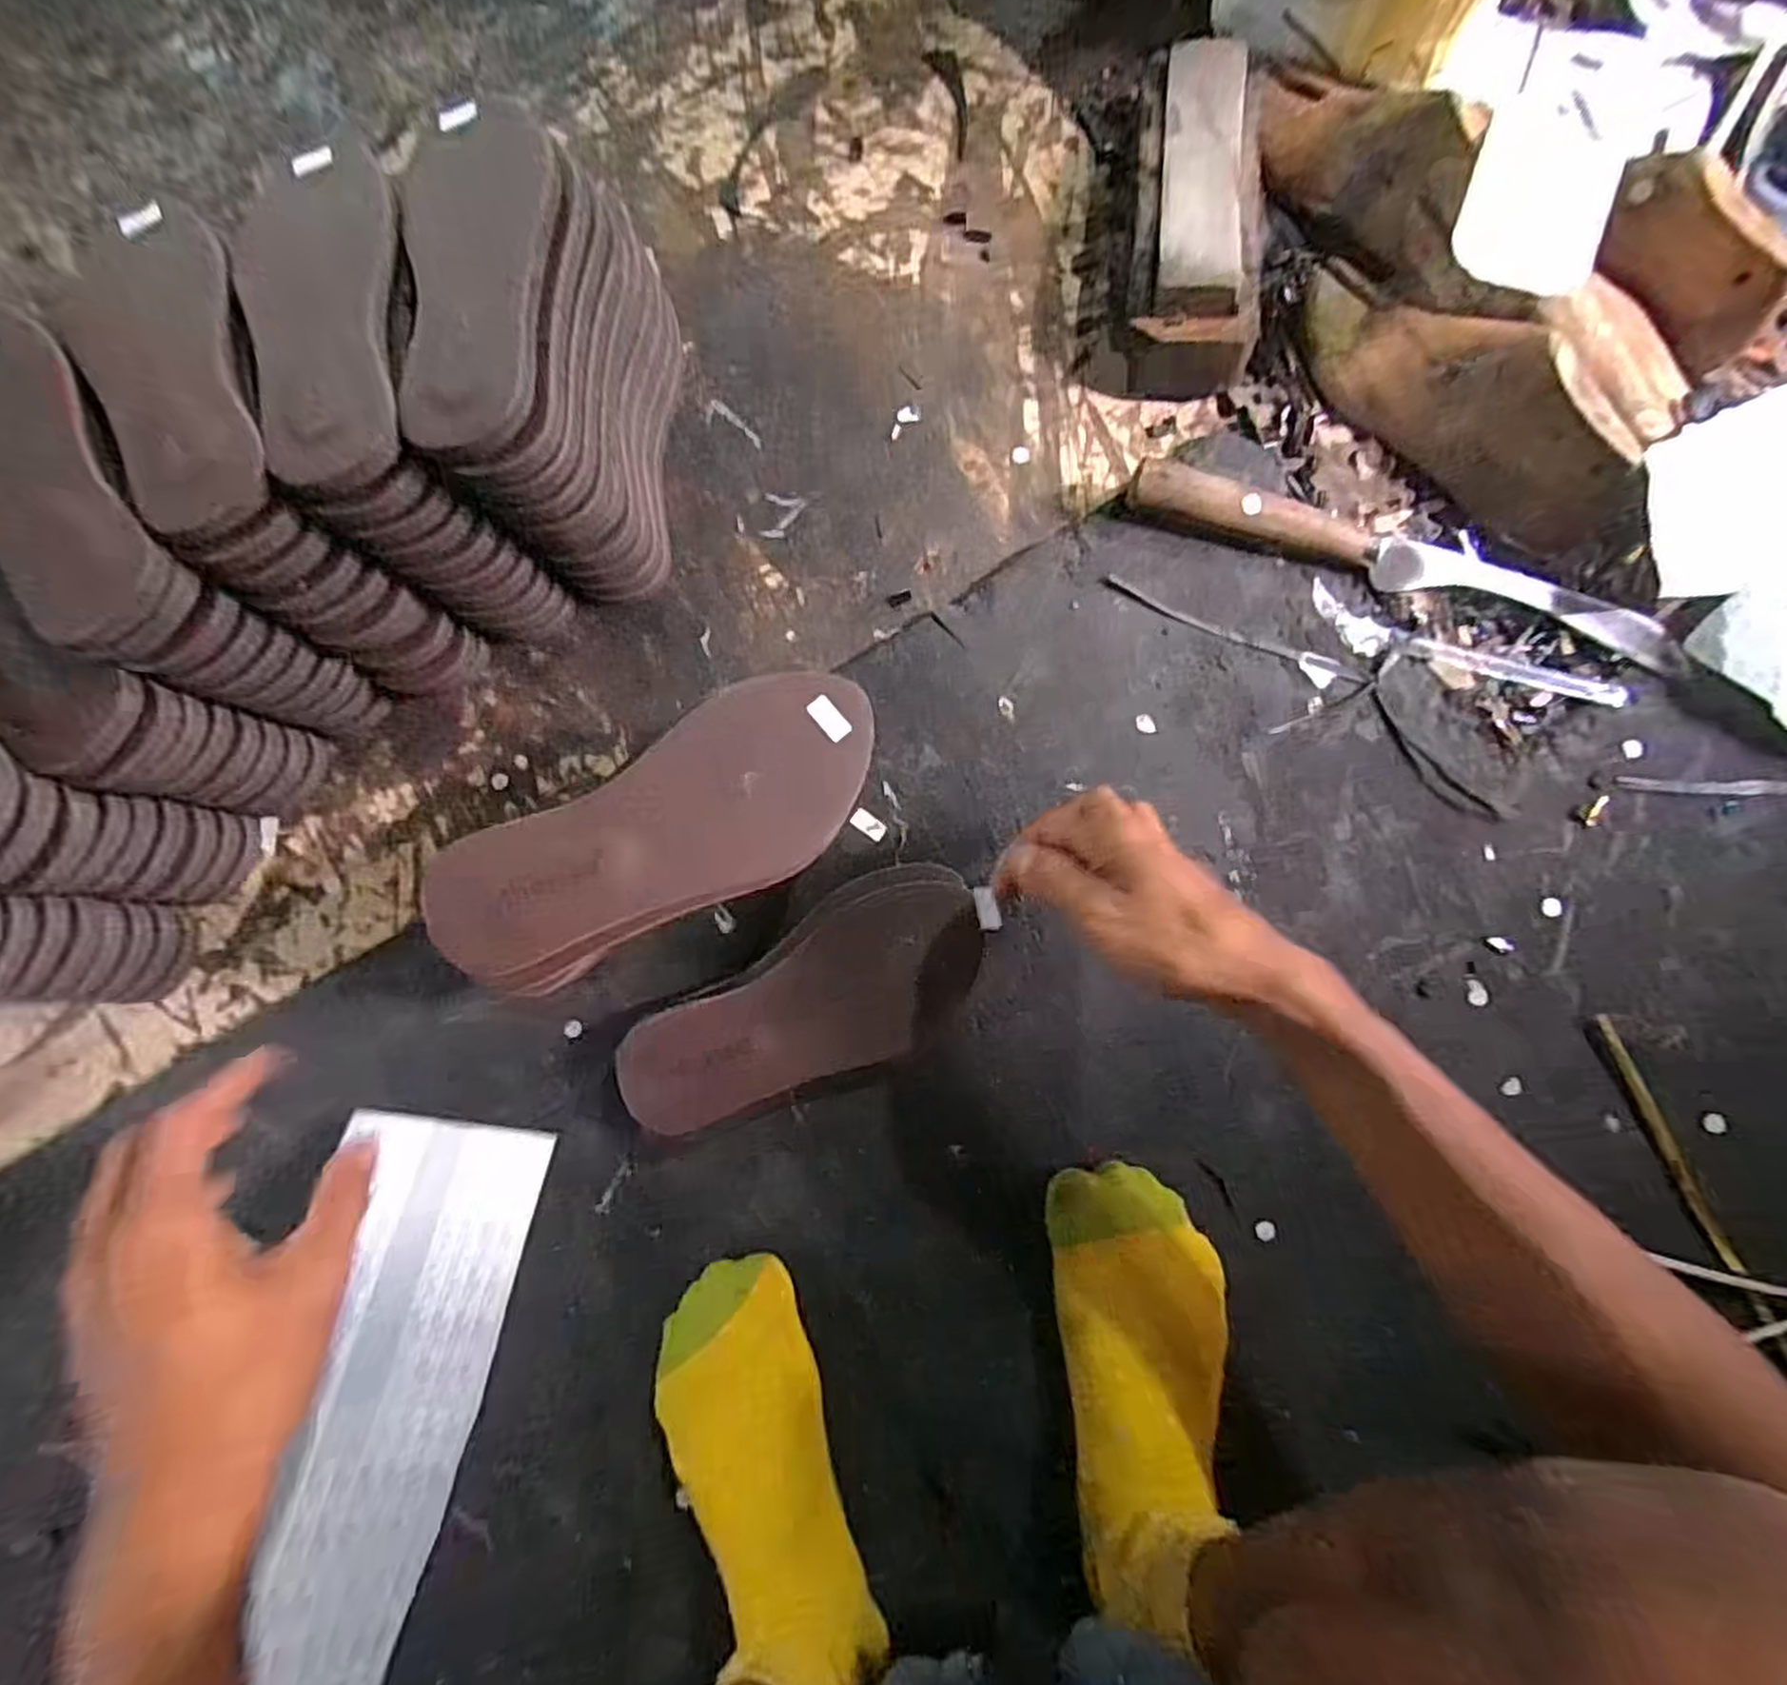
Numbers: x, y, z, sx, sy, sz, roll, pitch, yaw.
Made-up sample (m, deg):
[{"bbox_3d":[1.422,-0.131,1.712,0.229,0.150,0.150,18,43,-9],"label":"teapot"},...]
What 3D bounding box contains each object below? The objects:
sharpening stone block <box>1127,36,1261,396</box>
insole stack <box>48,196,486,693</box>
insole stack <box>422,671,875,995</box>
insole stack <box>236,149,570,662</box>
[{"bbox_3d":[0.202,-0.424,0.519,0.081,0.070,0.230,3,83,2],"label":"sharpening stone block"},{"bbox_3d":[-0.380,-0.235,0.476,0.090,0.163,0.272,-31,83,-2],"label":"insole stack"},{"bbox_3d":[-0.114,-0.005,0.393,0.234,0.013,0.094,-33,108,-8],"label":"insole stack"},{"bbox_3d":[-0.303,-0.267,0.478,0.090,0.162,0.254,-18,83,0],"label":"insole stack"}]

